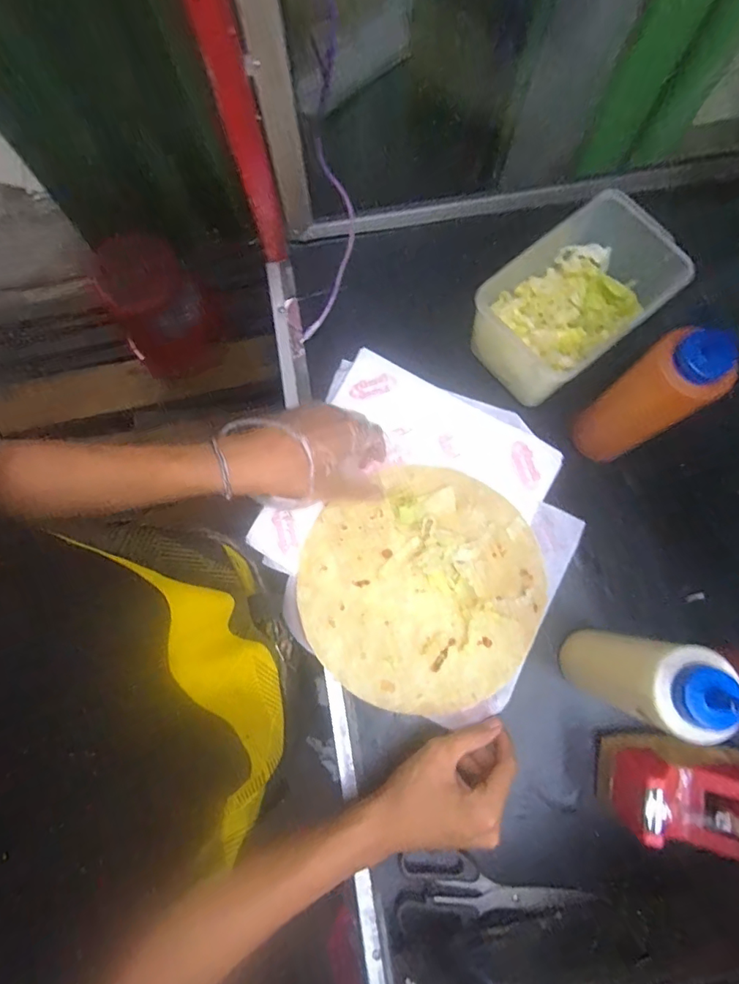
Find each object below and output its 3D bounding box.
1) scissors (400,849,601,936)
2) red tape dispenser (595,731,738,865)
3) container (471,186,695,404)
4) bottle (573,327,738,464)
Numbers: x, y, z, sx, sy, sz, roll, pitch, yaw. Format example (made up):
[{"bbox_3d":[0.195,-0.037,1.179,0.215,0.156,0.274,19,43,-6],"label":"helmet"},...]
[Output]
[{"bbox_3d":[0.111,0.367,0.446,0.170,0.011,0.055,1,76,0],"label":"scissors"},{"bbox_3d":[0.288,0.269,0.412,0.147,0.125,0.096,6,77,1],"label":"red tape dispenser"},{"bbox_3d":[0.223,-0.205,0.536,0.211,0.099,0.121,-38,79,-9],"label":"container"},{"bbox_3d":[0.248,-0.077,0.453,0.050,0.193,0.059,-33,79,-8],"label":"bottle"}]

